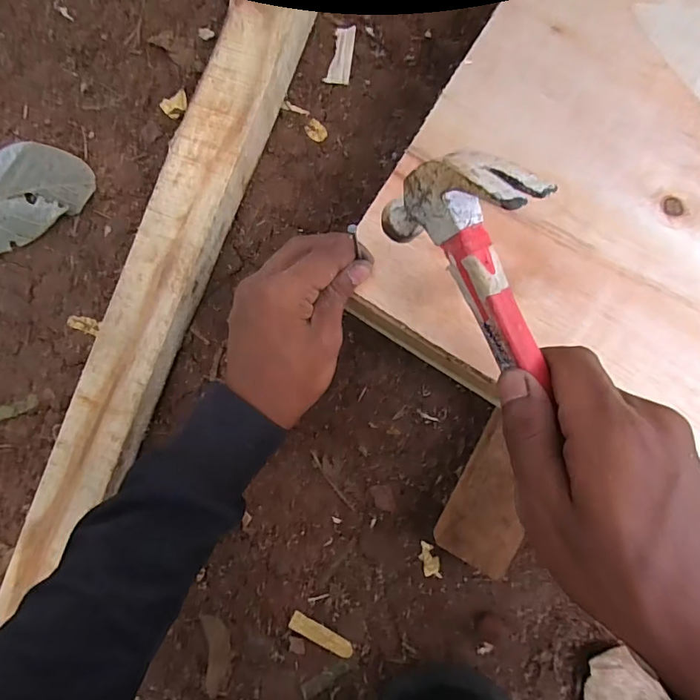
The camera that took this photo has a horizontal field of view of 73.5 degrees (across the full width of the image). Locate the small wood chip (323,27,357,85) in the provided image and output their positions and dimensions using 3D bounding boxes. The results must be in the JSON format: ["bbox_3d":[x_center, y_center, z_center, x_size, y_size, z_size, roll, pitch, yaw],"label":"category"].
[{"bbox_3d":[-0.008,-0.272,0.432,0.022,0.005,0.054,9,88,5],"label":"small wood chip"}]

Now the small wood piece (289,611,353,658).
[{"bbox_3d":[-0.025,0.250,0.410,0.059,0.006,0.014,29,89,5],"label":"small wood piece"}]

